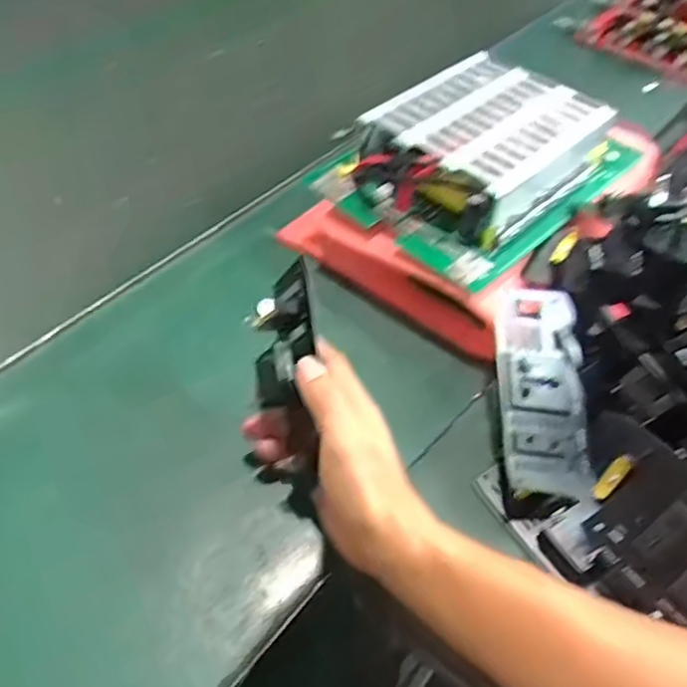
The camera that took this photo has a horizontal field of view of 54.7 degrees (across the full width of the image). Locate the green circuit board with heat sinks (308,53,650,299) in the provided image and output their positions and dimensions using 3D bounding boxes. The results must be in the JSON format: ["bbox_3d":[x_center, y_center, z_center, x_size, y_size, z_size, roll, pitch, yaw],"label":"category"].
[{"bbox_3d":[0.121,-0.161,0.548,0.249,0.067,0.175,-31,55,-27],"label":"green circuit board with heat sinks"}]

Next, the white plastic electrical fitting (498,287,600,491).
[{"bbox_3d":[0.130,0.027,0.431,0.055,0.016,0.138,4,64,1],"label":"white plastic electrical fitting"}]

